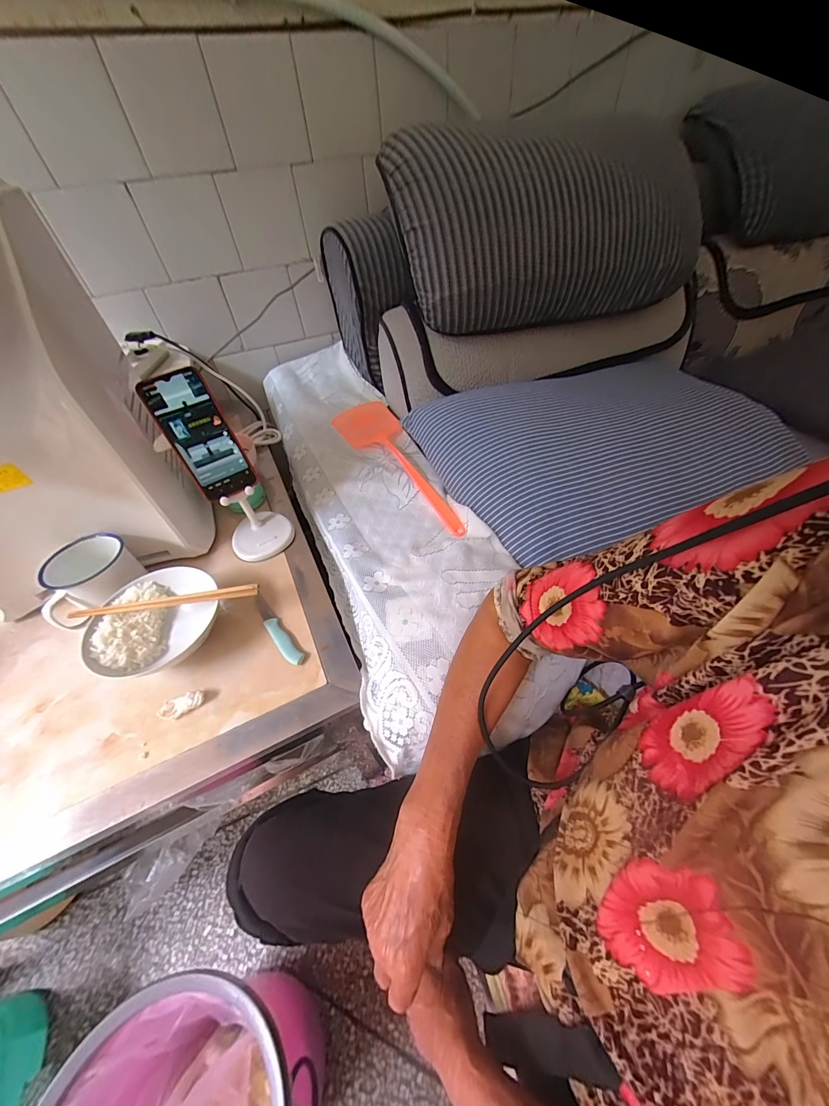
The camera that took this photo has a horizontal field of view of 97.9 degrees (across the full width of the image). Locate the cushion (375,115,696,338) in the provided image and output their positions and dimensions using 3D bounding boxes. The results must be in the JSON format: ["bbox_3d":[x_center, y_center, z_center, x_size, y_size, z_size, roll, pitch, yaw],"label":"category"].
[{"bbox_3d":[0.258,-0.538,0.655,0.595,0.238,0.179,-8,49,-20],"label":"cushion"}]

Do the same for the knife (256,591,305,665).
[{"bbox_3d":[-0.188,0.100,0.487,0.020,0.008,0.132,-36,56,-22],"label":"knife"}]

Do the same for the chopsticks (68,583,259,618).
[{"bbox_3d":[-0.310,0.060,0.452,0.226,0.007,0.014,-7,48,-1],"label":"chopsticks"}]

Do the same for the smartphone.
[{"bbox_3d":[-0.283,-0.152,0.482,0.074,0.160,0.012,-33,33,-20],"label":"smartphone"}]

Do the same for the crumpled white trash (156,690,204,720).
[{"bbox_3d":[-0.272,0.177,0.422,0.046,0.013,0.022,-27,53,-17],"label":"crumpled white trash"}]

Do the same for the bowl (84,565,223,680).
[{"bbox_3d":[-0.325,0.093,0.470,0.148,0.058,0.139,-21,52,-12],"label":"bowl"}]

